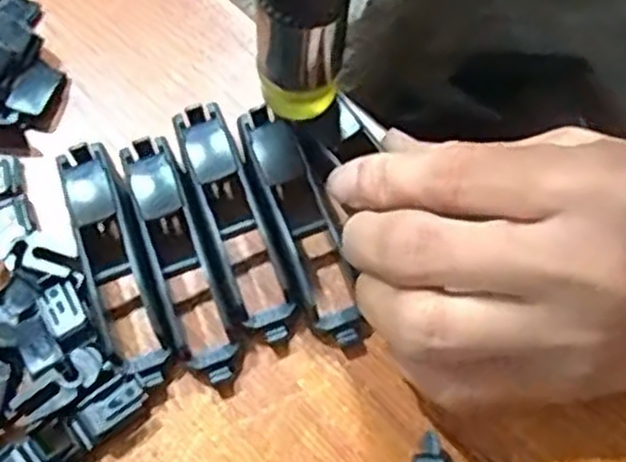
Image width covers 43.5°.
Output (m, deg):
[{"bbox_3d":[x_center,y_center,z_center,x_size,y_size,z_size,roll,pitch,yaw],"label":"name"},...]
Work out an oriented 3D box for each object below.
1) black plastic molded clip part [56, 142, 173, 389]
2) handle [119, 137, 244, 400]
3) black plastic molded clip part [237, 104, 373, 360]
[{"bbox_3d":[-0.057,0.009,0.225,0.019,0.017,0.071,-18,69,-5],"label":"black plastic molded clip part"},{"bbox_3d":[-0.038,0.008,0.224,0.018,0.020,0.076,-20,69,-5],"label":"handle"},{"bbox_3d":[-0.002,-0.003,0.226,0.018,0.021,0.077,-21,70,-6],"label":"black plastic molded clip part"}]

